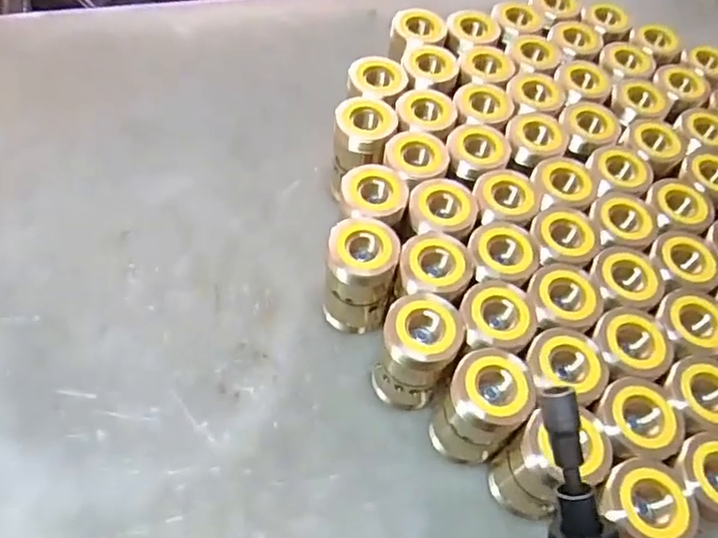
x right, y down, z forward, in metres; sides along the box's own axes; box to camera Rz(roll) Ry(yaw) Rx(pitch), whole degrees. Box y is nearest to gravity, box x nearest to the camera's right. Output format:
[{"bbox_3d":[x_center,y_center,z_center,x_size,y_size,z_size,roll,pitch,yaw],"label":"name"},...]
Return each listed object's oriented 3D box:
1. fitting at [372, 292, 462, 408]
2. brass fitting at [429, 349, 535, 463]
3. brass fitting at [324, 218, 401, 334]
[{"bbox_3d":[0.031,0.050,0.337,0.039,0.074,0.041,2,58,-4],"label":"fitting"},{"bbox_3d":[0.064,0.076,0.320,0.038,0.074,0.039,2,58,-4],"label":"brass fitting"},{"bbox_3d":[0.001,0.007,0.360,0.040,0.074,0.033,5,58,-2],"label":"brass fitting"}]

